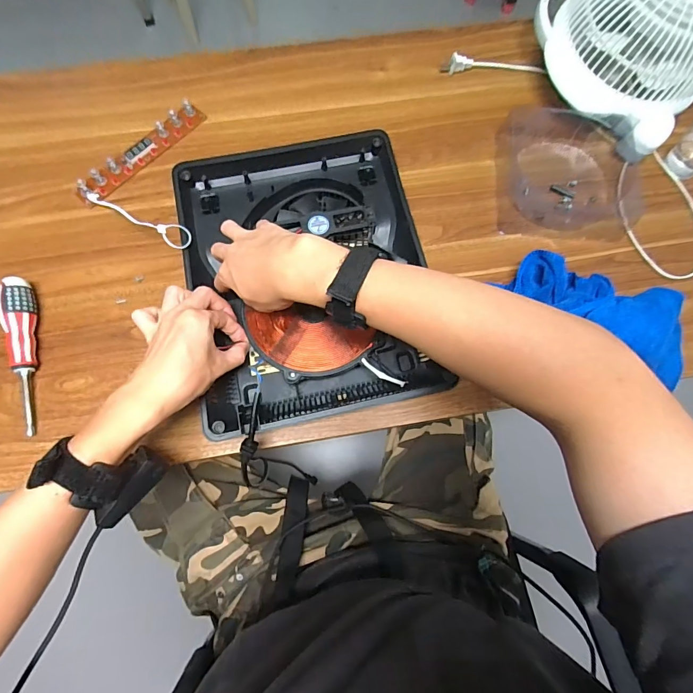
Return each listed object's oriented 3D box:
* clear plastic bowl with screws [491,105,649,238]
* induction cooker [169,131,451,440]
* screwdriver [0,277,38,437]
[{"bbox_3d":[0.311,-0.249,0.555,0.190,0.035,0.202,6,73,0],"label":"clear plastic bowl with screws"},{"bbox_3d":[-0.045,-0.089,0.477,0.271,0.047,0.342,-11,74,-6],"label":"induction cooker"},{"bbox_3d":[-0.371,0.006,0.458,0.026,0.036,0.180,-16,75,-7],"label":"screwdriver"}]

